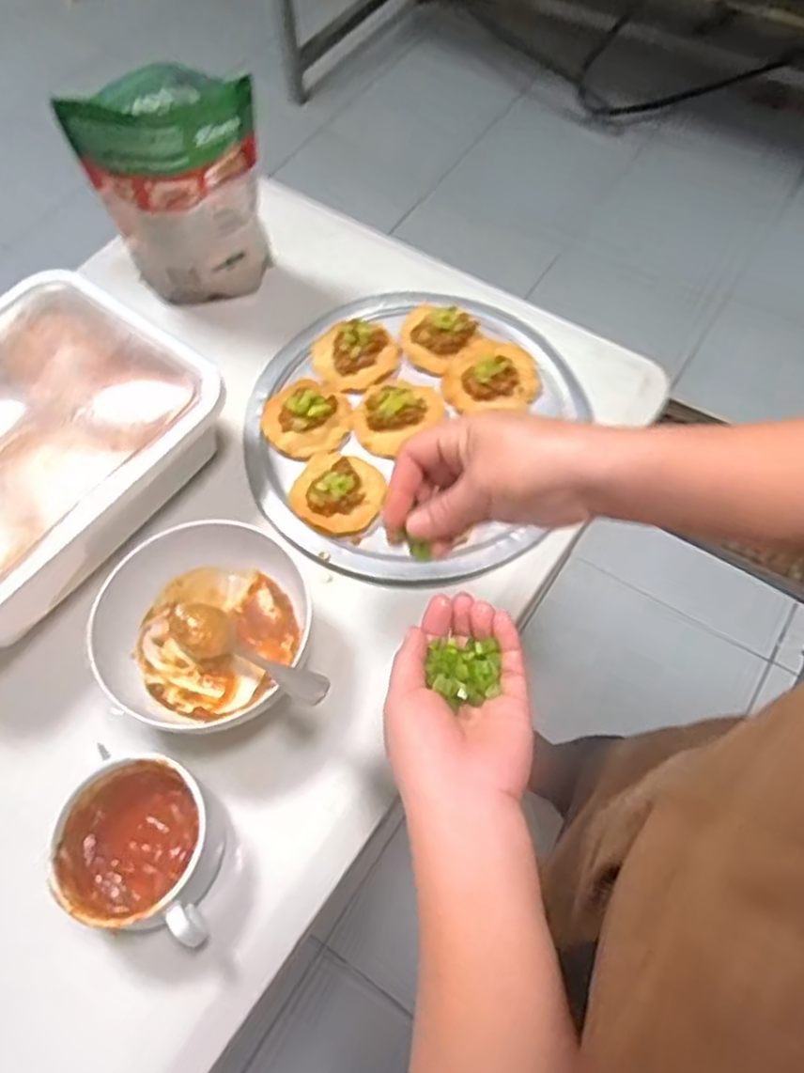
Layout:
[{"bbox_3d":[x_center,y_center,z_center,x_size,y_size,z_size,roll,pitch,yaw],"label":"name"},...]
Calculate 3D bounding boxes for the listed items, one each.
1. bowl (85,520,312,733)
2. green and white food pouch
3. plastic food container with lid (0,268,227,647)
[{"bbox_3d":[-0.147,0.073,0.555,0.153,0.070,0.155,-1,62,2],"label":"bowl"},{"bbox_3d":[-0.202,-0.318,0.688,0.154,0.188,0.076,-21,63,-9],"label":"green and white food pouch"},{"bbox_3d":[-0.319,-0.071,0.616,0.267,0.069,0.308,33,68,18],"label":"plastic food container with lid"}]

